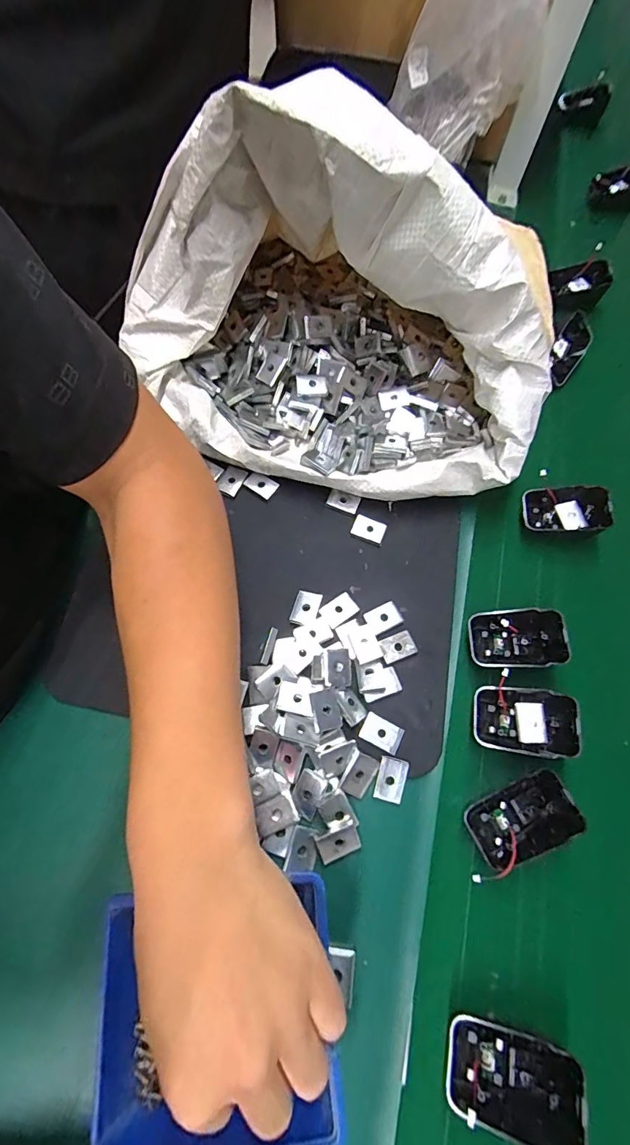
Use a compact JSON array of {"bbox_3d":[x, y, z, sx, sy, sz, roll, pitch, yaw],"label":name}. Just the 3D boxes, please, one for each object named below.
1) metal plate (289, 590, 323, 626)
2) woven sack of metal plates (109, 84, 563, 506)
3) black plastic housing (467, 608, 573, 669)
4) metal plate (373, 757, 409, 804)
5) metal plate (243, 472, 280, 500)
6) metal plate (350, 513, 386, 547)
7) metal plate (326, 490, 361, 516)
[{"bbox_3d":[-0.007,0.028,0.359,0.020,0.004,0.028,18,68,6],"label":"metal plate"},{"bbox_3d":[0.036,-0.203,0.364,0.324,0.189,0.253,40,70,12],"label":"woven sack of metal plates"},{"bbox_3d":[0.159,0.050,0.352,0.073,0.022,0.042,-1,67,-2],"label":"black plastic housing"},{"bbox_3d":[0.053,0.145,0.315,0.019,0.006,0.028,15,67,5],"label":"metal plate"},{"bbox_3d":[-0.049,-0.079,0.407,0.029,0.004,0.017,29,90,2],"label":"metal plate"},{"bbox_3d":[0.047,-0.037,0.395,0.028,0.006,0.020,25,69,9],"label":"metal plate"},{"bbox_3d":[0.025,-0.064,0.404,0.028,0.004,0.017,23,86,10],"label":"metal plate"}]

